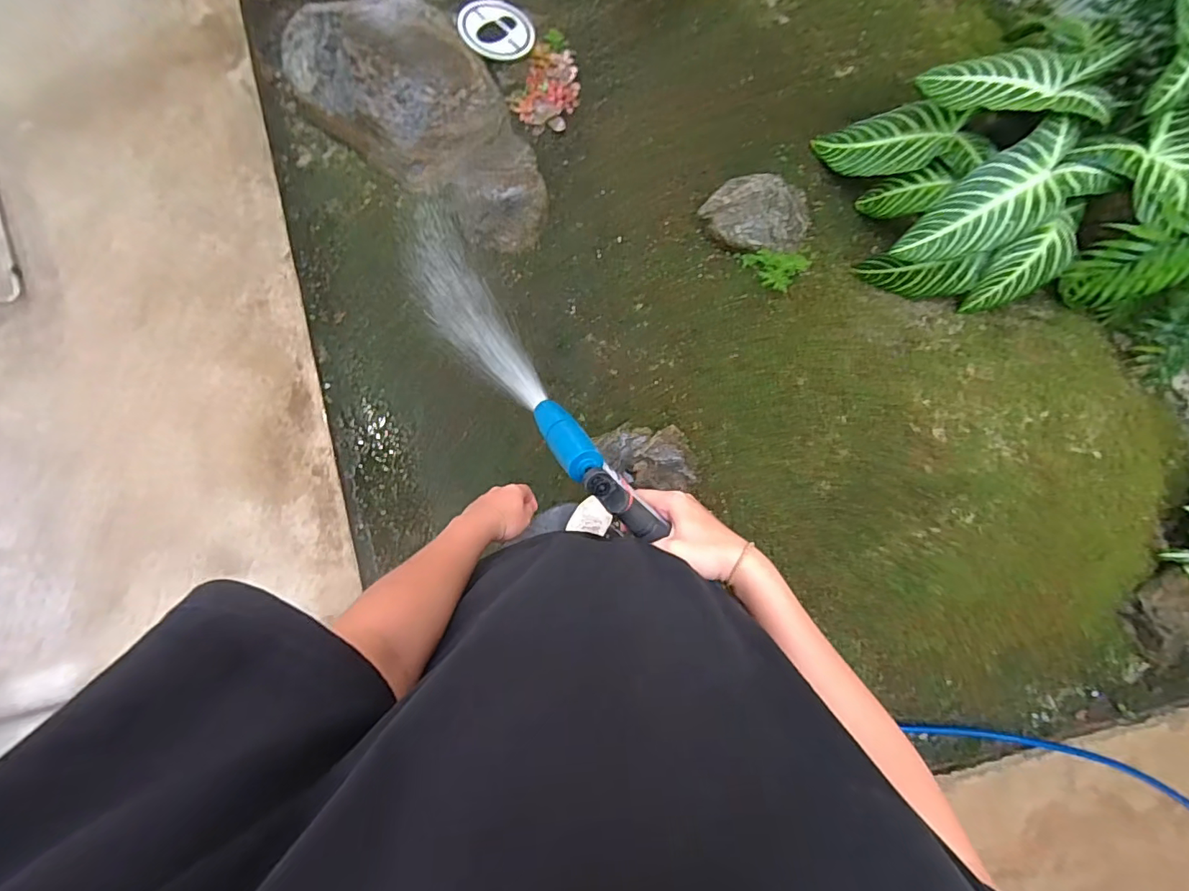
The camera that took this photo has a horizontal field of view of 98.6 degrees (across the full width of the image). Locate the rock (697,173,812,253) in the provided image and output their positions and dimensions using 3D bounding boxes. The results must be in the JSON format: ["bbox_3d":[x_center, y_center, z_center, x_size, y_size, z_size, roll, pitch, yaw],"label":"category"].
[{"bbox_3d":[0.387,-0.548,1.223,0.258,0.094,0.176,8,85,1],"label":"rock"}]

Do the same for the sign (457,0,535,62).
[{"bbox_3d":[-0.242,-1.038,1.273,0.179,0.016,0.138,-4,96,-13],"label":"sign"}]

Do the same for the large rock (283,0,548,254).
[{"bbox_3d":[-0.415,-0.837,1.245,0.788,0.157,0.357,38,86,3],"label":"large rock"}]

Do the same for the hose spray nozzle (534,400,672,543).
[{"bbox_3d":[-0.007,0.013,0.424,0.029,0.065,0.163,-42,66,0],"label":"hose spray nozzle"}]

